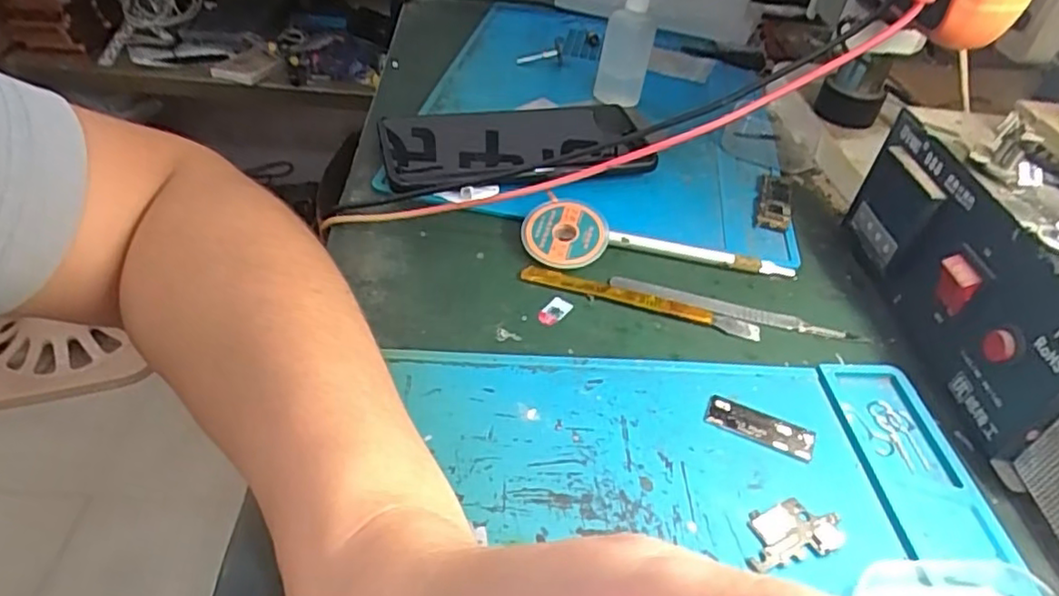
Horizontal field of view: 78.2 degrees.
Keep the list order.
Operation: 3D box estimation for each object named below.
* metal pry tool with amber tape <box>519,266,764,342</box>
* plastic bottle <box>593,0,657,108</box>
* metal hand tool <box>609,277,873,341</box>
[{"bbox_3d":[0.054,0.001,0.323,0.117,0.004,0.012,15,41,9],"label":"metal pry tool with amber tape"},{"bbox_3d":[0.065,-0.166,0.445,0.033,0.096,0.029,12,63,6],"label":"plastic bottle"},{"bbox_3d":[0.103,0.006,0.324,0.125,0.005,0.013,11,41,5],"label":"metal hand tool"}]

